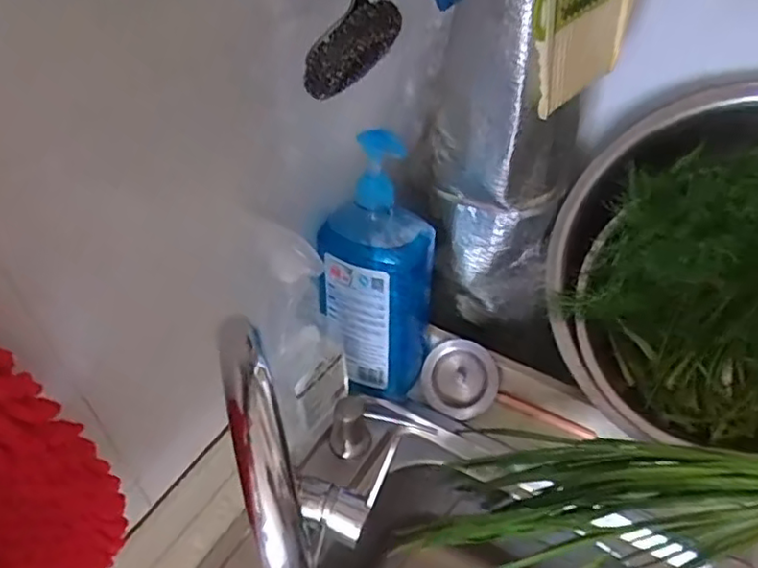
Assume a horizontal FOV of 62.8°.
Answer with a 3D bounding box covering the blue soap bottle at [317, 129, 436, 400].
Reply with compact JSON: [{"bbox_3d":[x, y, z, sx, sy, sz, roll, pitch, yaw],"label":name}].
[{"bbox_3d":[-0.002,-0.011,0.614,0.109,0.269,0.093,2,44,4],"label":"blue soap bottle"}]

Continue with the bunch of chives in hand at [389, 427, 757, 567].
[{"bbox_3d":[0.152,0.185,0.501,0.345,0.084,0.110,-23,27,42],"label":"bunch of chives in hand"}]

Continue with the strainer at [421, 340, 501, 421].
[{"bbox_3d":[0.090,0.103,0.679,0.081,0.081,0.010,30,6,6],"label":"strainer"}]

